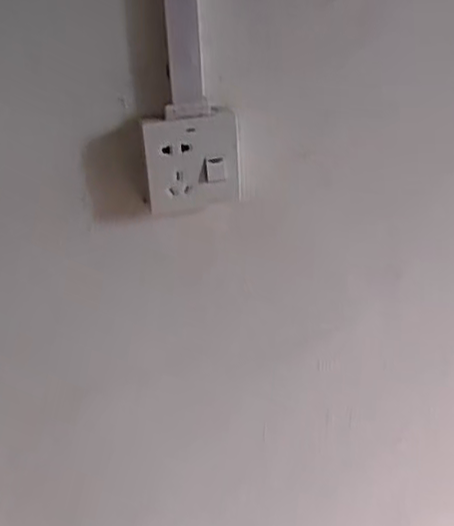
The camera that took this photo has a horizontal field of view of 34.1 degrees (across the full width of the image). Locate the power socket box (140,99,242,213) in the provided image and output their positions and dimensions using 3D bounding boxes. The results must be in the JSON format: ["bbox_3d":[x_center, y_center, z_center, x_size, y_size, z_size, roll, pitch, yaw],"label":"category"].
[{"bbox_3d":[-0.031,-0.097,0.684,0.088,0.093,0.033,-6,28,-6],"label":"power socket box"}]

